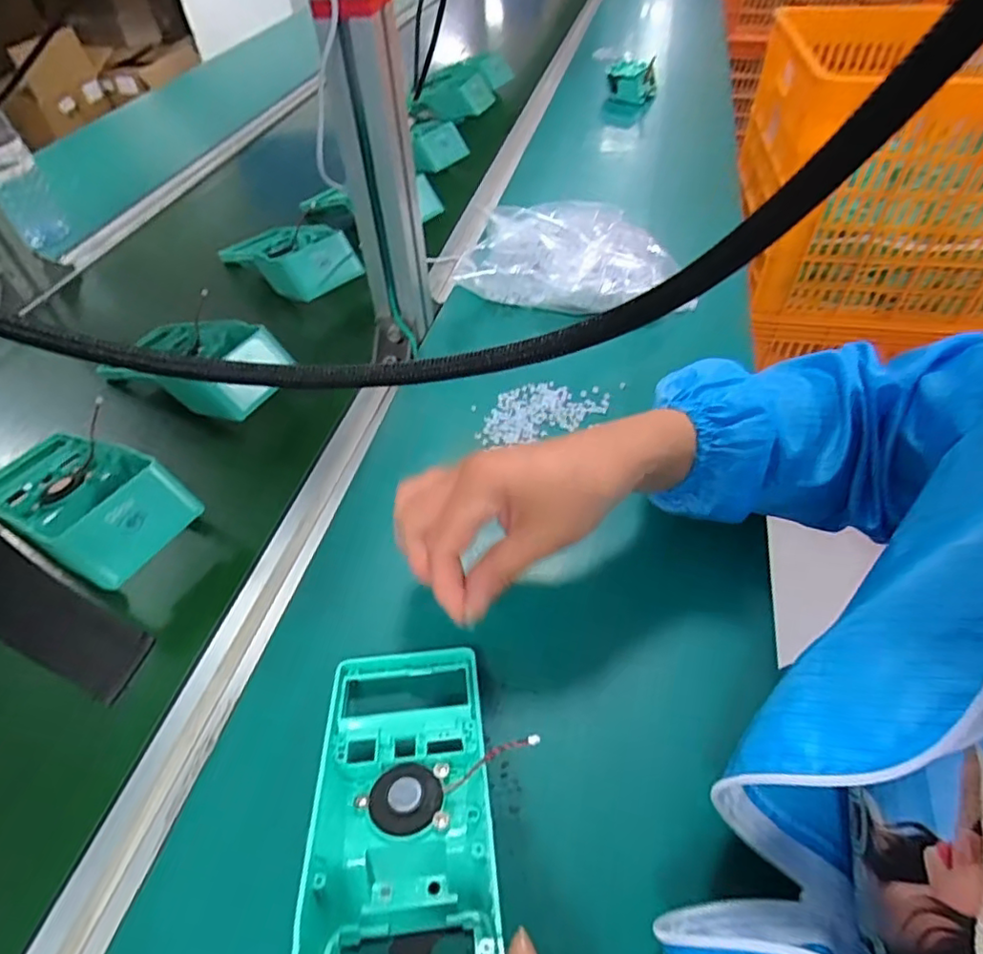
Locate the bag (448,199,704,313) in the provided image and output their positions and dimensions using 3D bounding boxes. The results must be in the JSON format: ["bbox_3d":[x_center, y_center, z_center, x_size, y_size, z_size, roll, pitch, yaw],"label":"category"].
[{"bbox_3d":[0.077,-0.219,0.582,0.220,0.063,0.109,-2,49,2],"label":"bag"}]

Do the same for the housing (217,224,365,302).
[{"bbox_3d":[-0.213,-0.243,0.625,0.166,0.035,0.085,32,58,27],"label":"housing"}]

